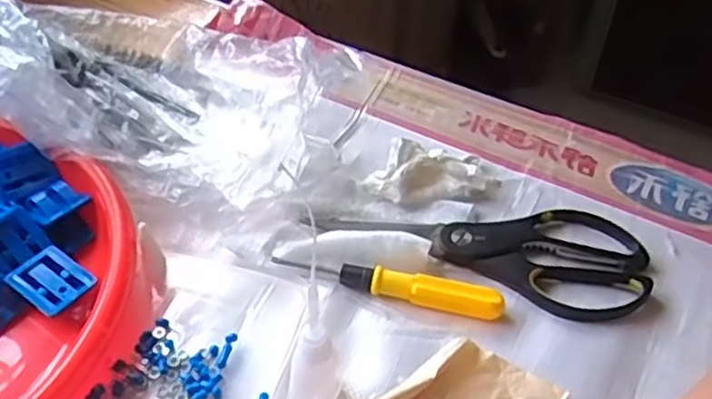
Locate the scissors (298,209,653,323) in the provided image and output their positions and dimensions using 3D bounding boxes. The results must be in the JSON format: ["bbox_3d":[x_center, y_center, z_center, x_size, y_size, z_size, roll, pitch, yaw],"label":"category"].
[{"bbox_3d":[0.083,0.022,0.486,0.216,0.012,0.088,17,46,14],"label":"scissors"}]

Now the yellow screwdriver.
[{"bbox_3d":[0.020,0.051,0.453,0.142,0.014,0.016,13,45,10],"label":"yellow screwdriver"}]

